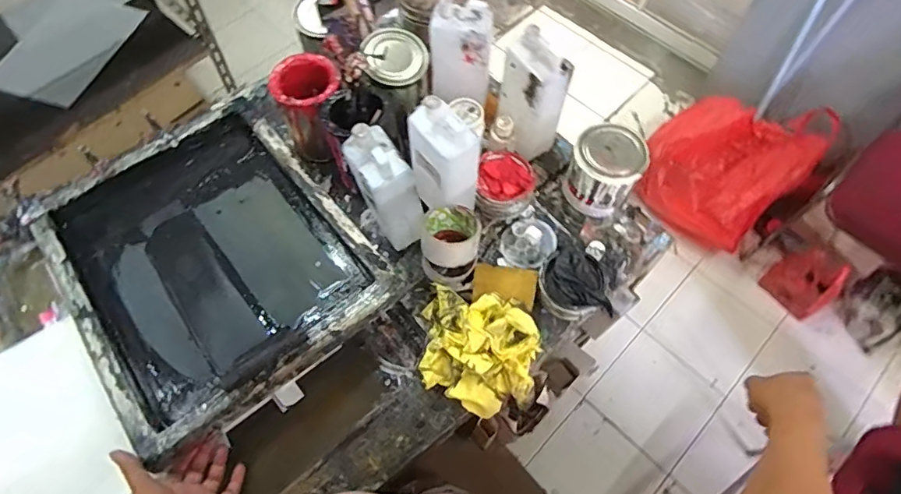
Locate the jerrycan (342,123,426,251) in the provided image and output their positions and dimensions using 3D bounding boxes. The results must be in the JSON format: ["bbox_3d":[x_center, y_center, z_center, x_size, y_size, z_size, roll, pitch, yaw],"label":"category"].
[{"bbox_3d":[-0.091,-0.079,0.733,0.072,0.202,0.100,-26,66,-13],"label":"jerrycan"}]

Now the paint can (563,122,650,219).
[{"bbox_3d":[0.235,-0.115,0.786,0.101,0.113,0.094,0,63,0],"label":"paint can"}]

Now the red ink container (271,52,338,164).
[{"bbox_3d":[-0.225,-0.227,0.845,0.104,0.130,0.110,-15,64,-8],"label":"red ink container"}]

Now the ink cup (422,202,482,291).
[{"bbox_3d":[-0.001,-0.002,0.773,0.089,0.072,0.103,12,64,6],"label":"ink cup"}]

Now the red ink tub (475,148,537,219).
[{"bbox_3d":[0.090,-0.100,0.835,0.090,0.053,0.107,16,64,7],"label":"red ink tub"}]

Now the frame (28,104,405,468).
[{"bbox_3d":[-0.381,0.015,0.816,0.401,0.079,0.502,-37,63,-14],"label":"frame"}]

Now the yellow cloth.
[{"bbox_3d":[0.038,0.146,0.730,0.177,0.068,0.162,14,64,7],"label":"yellow cloth"}]

